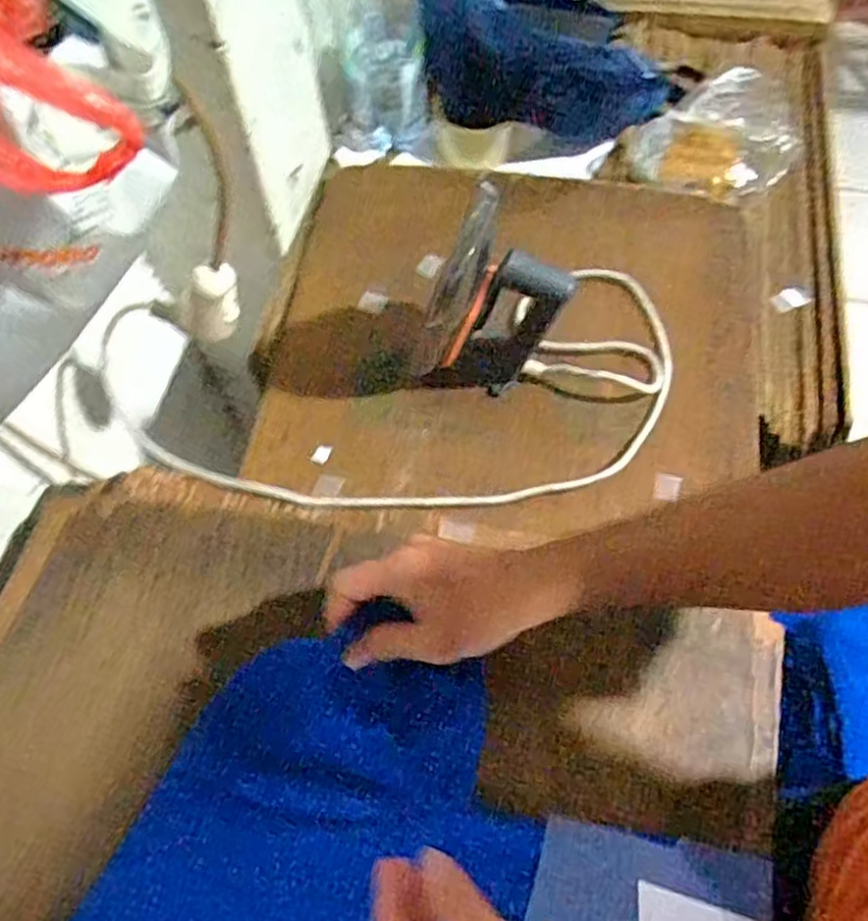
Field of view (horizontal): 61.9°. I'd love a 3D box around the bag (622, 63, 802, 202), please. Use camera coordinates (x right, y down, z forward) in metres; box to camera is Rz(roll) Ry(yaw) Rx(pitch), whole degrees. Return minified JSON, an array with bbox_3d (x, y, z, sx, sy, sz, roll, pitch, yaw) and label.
[{"bbox_3d":[0.311,-0.358,0.797,0.168,0.068,0.142,23,65,14],"label":"bag"}]

